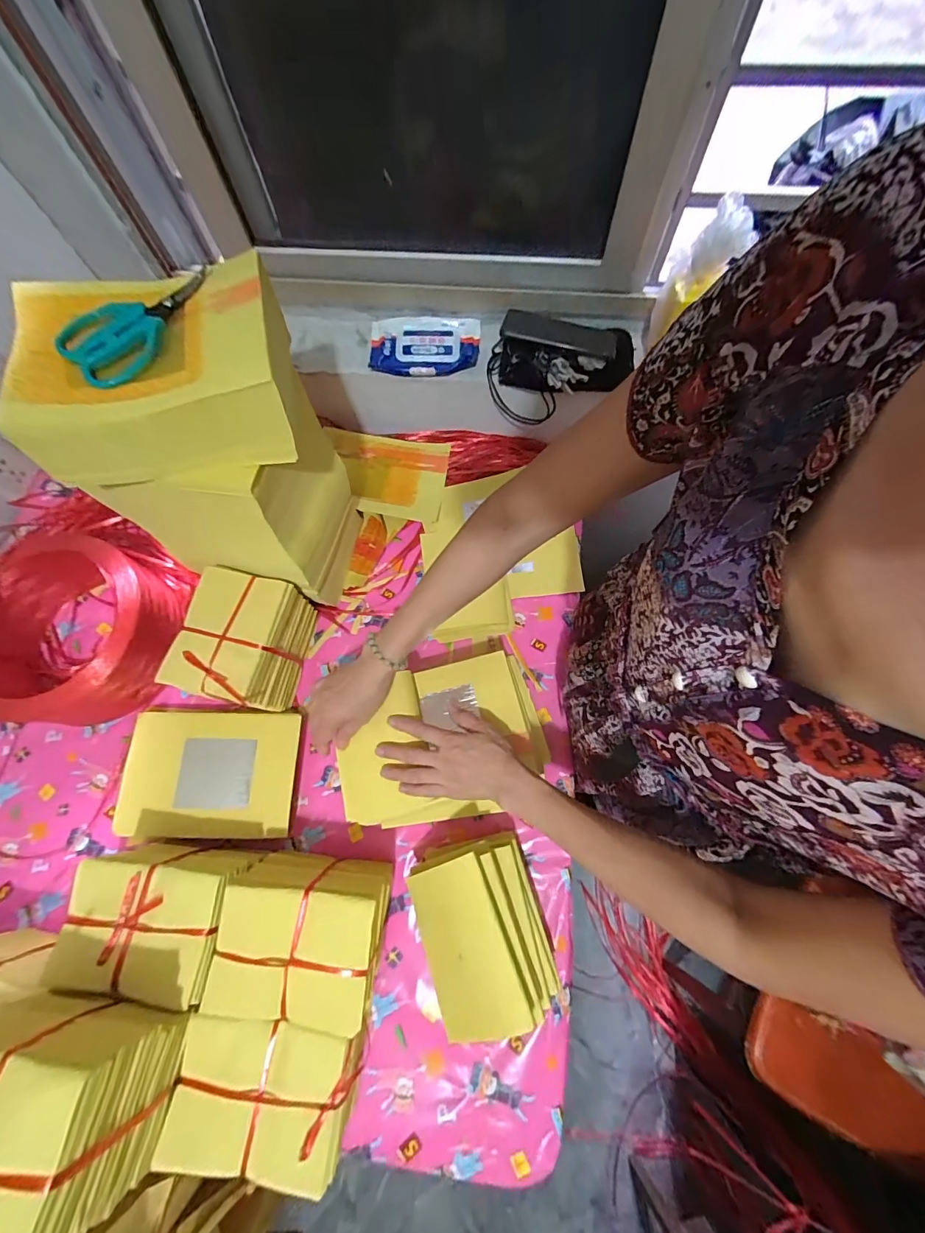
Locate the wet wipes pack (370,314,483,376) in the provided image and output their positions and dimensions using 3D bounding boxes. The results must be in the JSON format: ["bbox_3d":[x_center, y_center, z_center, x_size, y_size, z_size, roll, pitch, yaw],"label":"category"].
[{"bbox_3d":[-0.059,-0.423,0.672,0.168,0.033,0.091,2,70,2],"label":"wet wipes pack"}]

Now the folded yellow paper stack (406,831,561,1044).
[{"bbox_3d":[0.023,0.357,0.502,0.136,0.122,0.169,-16,71,-5],"label":"folded yellow paper stack"}]

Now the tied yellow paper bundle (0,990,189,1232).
[{"bbox_3d":[-0.362,0.411,0.359,0.170,0.127,0.117,7,71,4],"label":"tied yellow paper bundle"}]

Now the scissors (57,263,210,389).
[{"bbox_3d":[-0.297,-0.274,0.399,0.076,0.019,0.145,38,75,13],"label":"scissors"}]

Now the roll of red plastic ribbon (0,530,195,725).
[{"bbox_3d":[-0.564,0.020,0.629,0.230,0.132,0.253,0,70,1],"label":"roll of red plastic ribbon"}]

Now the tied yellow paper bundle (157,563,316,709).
[{"bbox_3d":[-0.303,0.039,0.613,0.121,0.134,0.164,10,71,5],"label":"tied yellow paper bundle"}]

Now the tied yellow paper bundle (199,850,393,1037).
[{"bbox_3d":[-0.176,0.367,0.503,0.168,0.116,0.132,5,71,3],"label":"tied yellow paper bundle"}]

